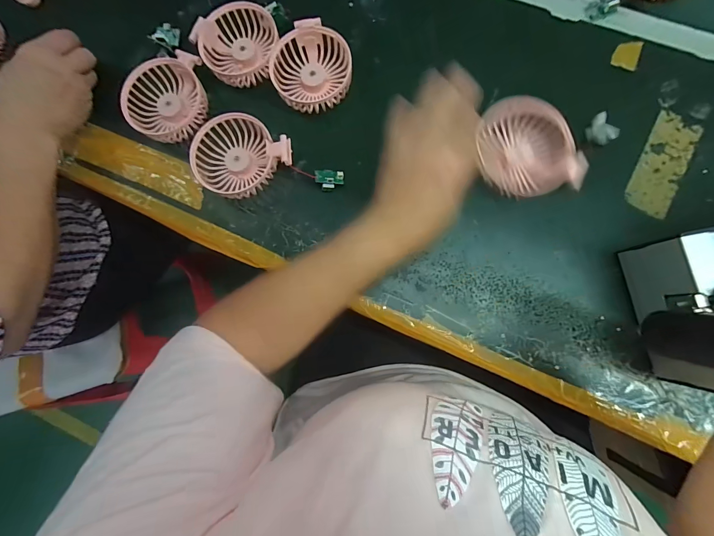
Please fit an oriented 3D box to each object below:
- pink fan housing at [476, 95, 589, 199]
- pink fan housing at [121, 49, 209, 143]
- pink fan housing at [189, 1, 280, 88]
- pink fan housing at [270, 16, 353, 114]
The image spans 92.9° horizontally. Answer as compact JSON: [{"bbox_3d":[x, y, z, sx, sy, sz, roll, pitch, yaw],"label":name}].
[{"bbox_3d":[0.173,-0.125,0.350,0.082,0.031,0.104,-15,80,2],"label":"pink fan housing"},{"bbox_3d":[-0.219,-0.195,0.394,0.086,0.034,0.091,-9,81,3],"label":"pink fan housing"},{"bbox_3d":[-0.135,-0.258,0.397,0.088,0.031,0.084,-1,81,4],"label":"pink fan housing"},{"bbox_3d":[-0.052,-0.227,0.387,0.086,0.031,0.094,-15,80,2],"label":"pink fan housing"}]

